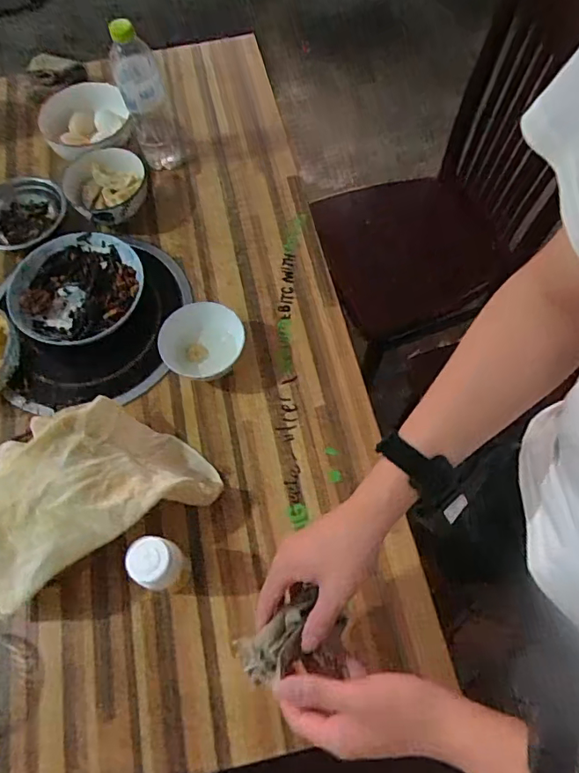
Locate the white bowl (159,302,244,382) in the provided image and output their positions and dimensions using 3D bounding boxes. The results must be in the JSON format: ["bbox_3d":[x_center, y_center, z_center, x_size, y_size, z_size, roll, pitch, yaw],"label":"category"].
[{"bbox_3d":[-0.121,-0.054,0.733,0.108,0.053,0.113,-1,64,1],"label":"white bowl"}]

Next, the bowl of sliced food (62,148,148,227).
[{"bbox_3d":[-0.293,-0.315,0.846,0.126,0.057,0.121,-1,64,1],"label":"bowl of sliced food"}]

